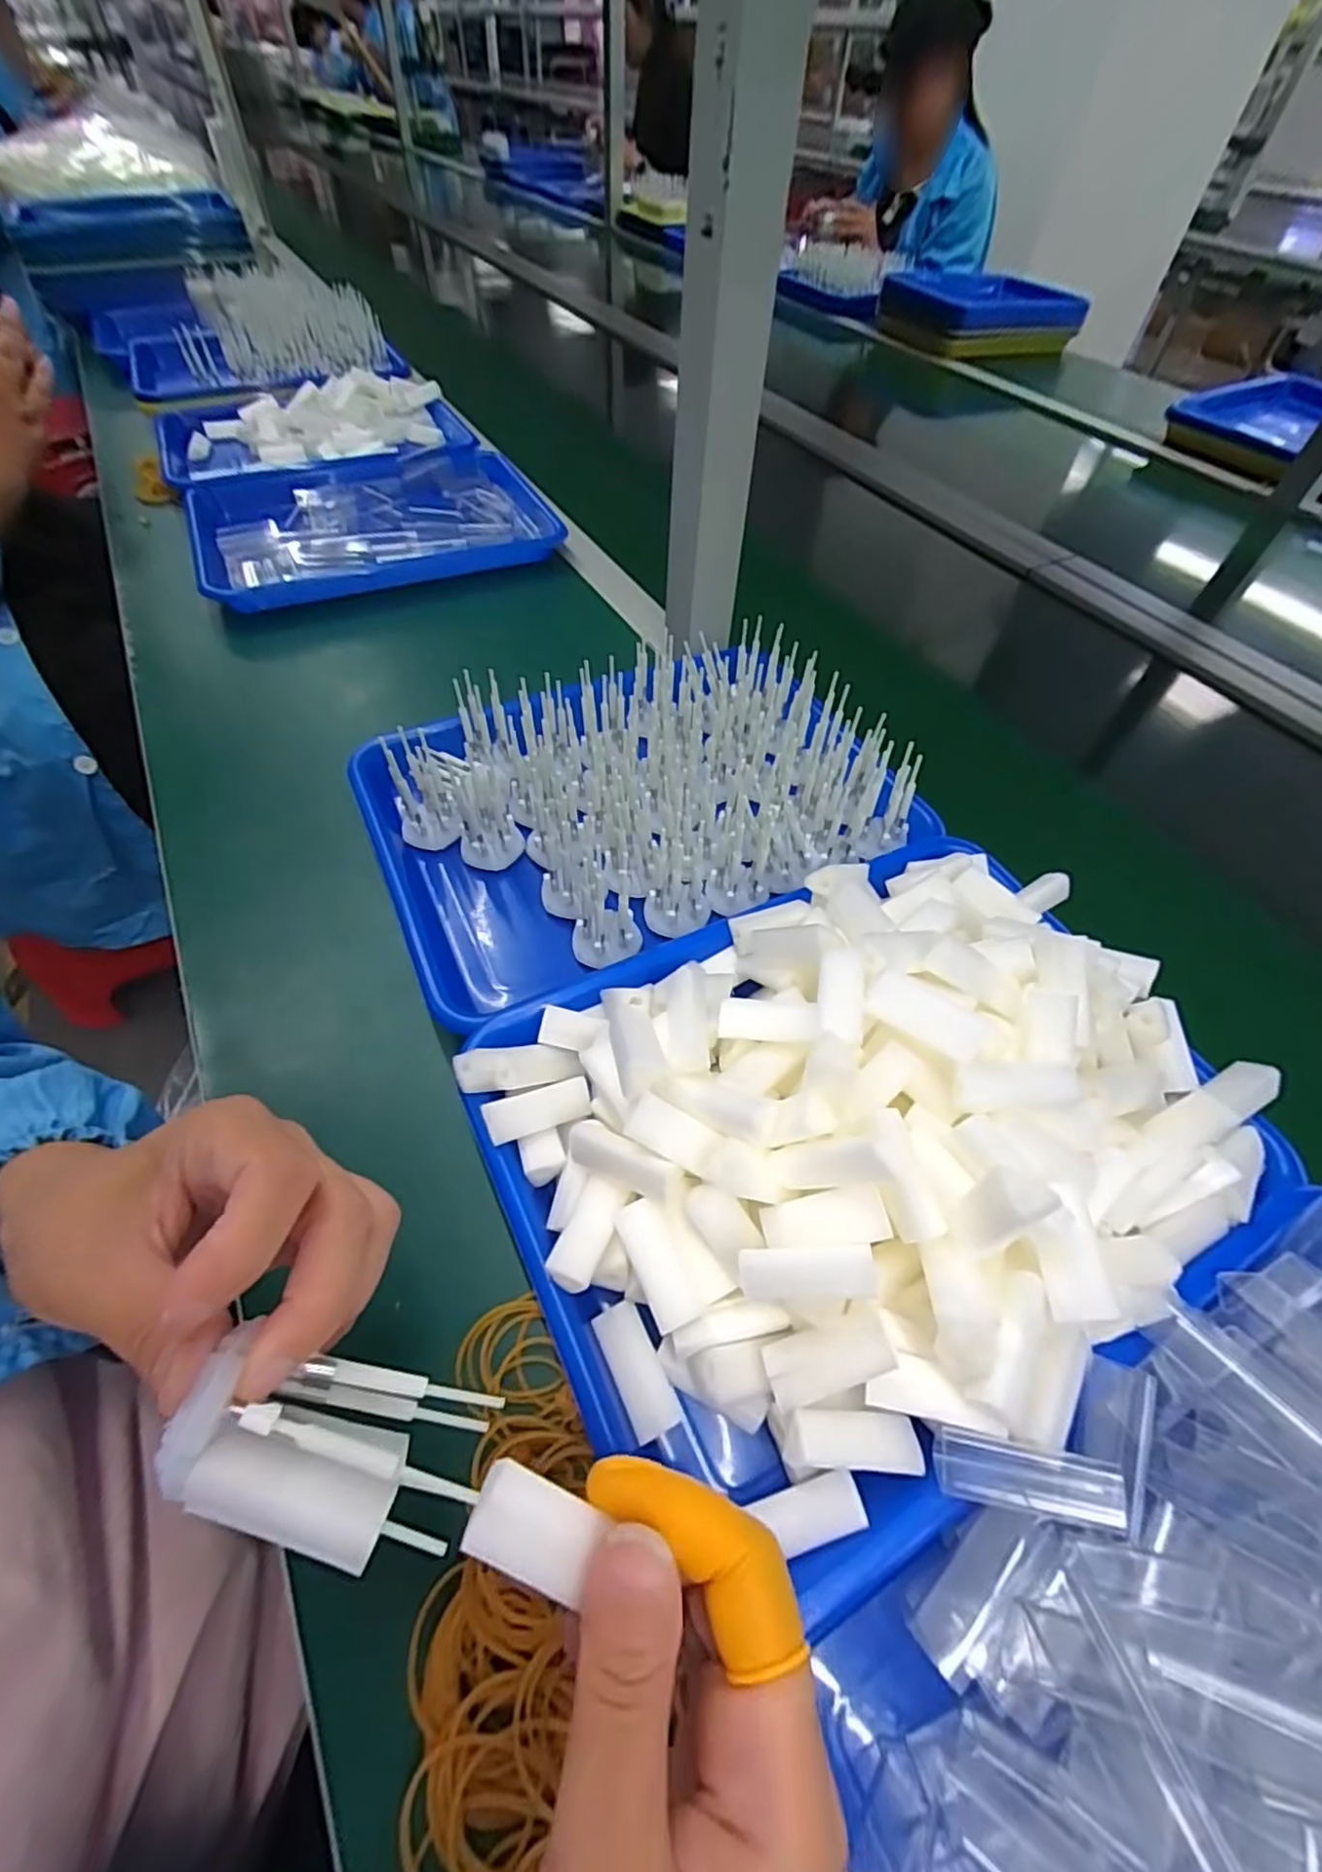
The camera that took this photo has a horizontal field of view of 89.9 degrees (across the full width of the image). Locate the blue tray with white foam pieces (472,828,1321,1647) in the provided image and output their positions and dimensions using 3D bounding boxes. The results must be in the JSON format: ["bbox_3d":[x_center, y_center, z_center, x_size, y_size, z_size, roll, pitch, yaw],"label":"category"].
[{"bbox_3d":[0.097,0.065,0.285,0.323,0.078,0.245,-23,58,-19],"label":"blue tray with white foam pieces"}]

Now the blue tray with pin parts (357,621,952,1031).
[{"bbox_3d":[-0.017,-0.088,0.431,0.322,0.080,0.241,-22,58,-18],"label":"blue tray with pin parts"}]

